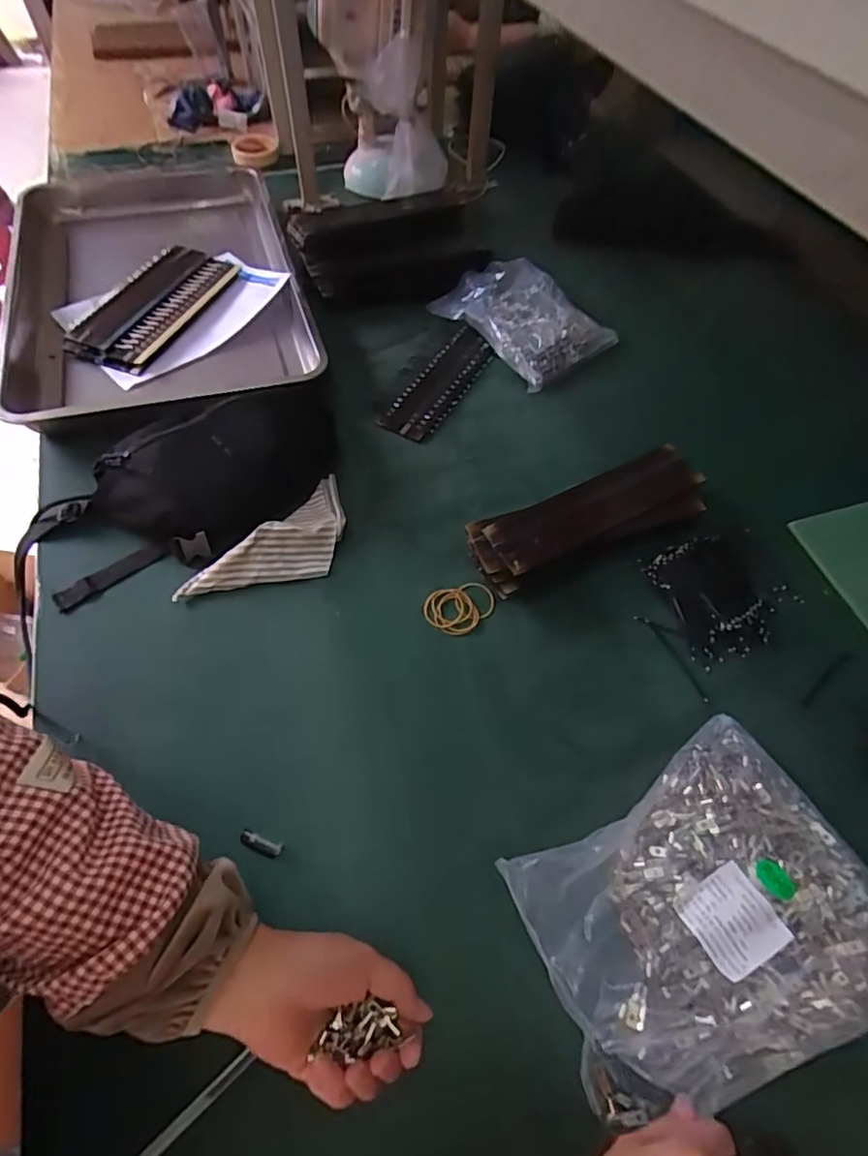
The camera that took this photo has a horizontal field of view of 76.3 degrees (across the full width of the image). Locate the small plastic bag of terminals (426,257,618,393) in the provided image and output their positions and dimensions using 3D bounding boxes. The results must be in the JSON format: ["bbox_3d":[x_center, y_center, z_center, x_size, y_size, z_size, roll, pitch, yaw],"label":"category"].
[{"bbox_3d":[0.135,-0.398,0.838,0.176,0.045,0.236,-37,66,-22],"label":"small plastic bag of terminals"}]

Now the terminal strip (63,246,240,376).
[{"bbox_3d":[-0.412,-0.402,0.823,0.139,0.036,0.282,23,60,12],"label":"terminal strip"}]

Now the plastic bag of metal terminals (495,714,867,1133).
[{"bbox_3d":[0.207,0.256,0.418,0.258,0.056,0.205,-21,65,-15],"label":"plastic bag of metal terminals"}]

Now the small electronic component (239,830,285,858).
[{"bbox_3d":[-0.144,0.222,0.459,0.036,0.008,0.012,17,59,8],"label":"small electronic component"}]

